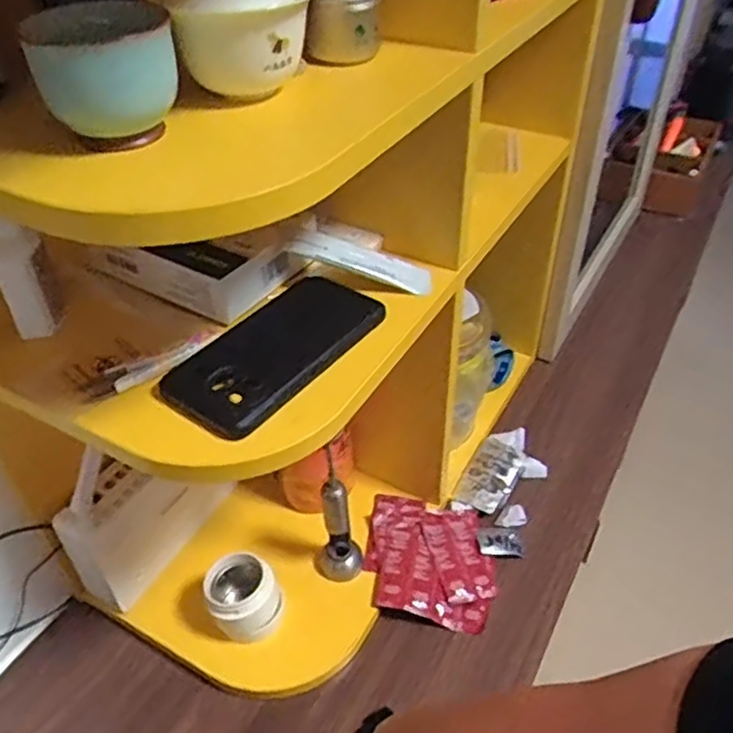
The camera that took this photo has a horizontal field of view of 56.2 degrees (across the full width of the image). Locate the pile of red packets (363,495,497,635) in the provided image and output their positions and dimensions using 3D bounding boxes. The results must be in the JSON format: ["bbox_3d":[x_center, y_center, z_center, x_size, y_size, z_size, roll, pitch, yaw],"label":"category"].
[{"bbox_3d":[0.067,0.202,0.733,0.134,0.020,0.139,6,42,8],"label":"pile of red packets"}]

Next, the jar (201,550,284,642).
[{"bbox_3d":[-0.117,0.224,0.664,0.069,0.059,0.065,-1,42,1],"label":"jar"}]

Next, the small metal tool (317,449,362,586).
[{"bbox_3d":[-0.029,0.148,0.669,0.042,0.165,0.032,-7,42,-6],"label":"small metal tool"}]

